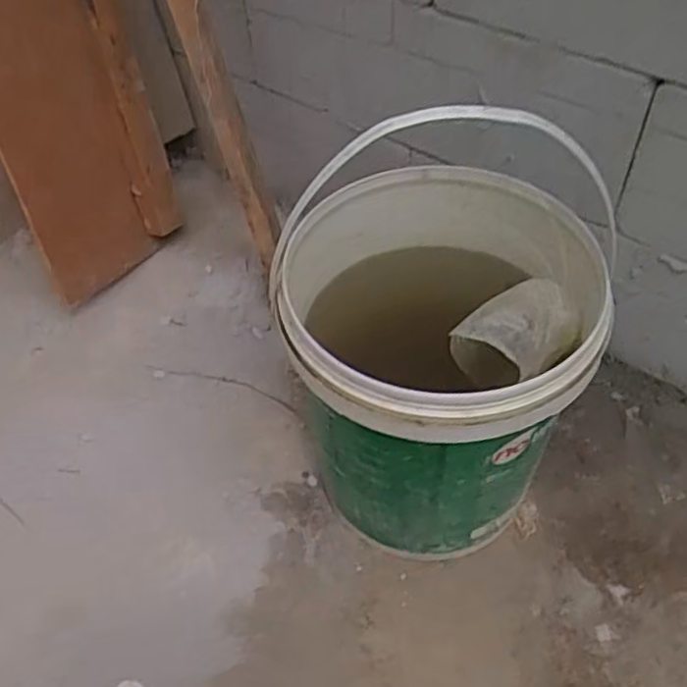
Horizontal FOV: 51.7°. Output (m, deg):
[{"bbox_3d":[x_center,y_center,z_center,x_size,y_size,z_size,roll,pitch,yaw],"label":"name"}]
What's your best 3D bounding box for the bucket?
[{"bbox_3d":[0.093,-0.016,0.716,0.292,0.465,0.295,-2,50,2],"label":"bucket"}]

